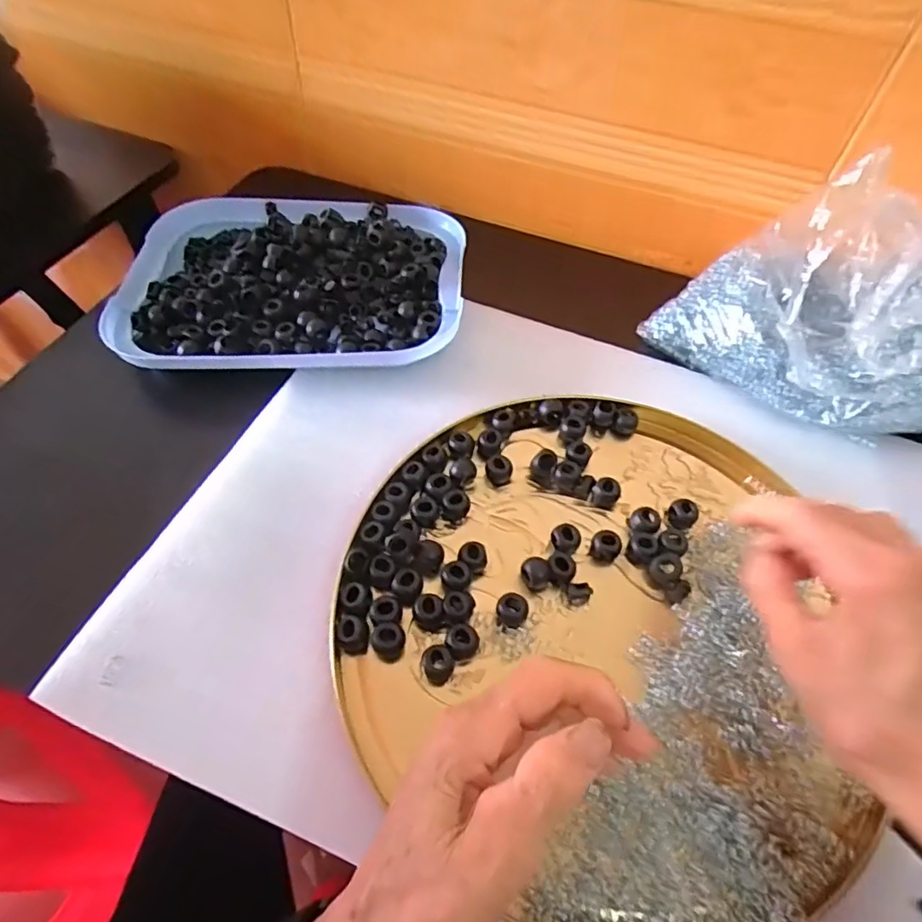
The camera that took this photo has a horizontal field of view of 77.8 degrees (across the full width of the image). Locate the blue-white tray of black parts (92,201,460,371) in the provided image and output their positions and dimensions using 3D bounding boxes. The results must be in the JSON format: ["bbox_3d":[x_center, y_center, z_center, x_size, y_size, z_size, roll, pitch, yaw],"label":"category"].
[{"bbox_3d":[-0.131,-0.148,0.459,0.265,0.039,0.198,-6,57,-6],"label":"blue-white tray of black parts"}]

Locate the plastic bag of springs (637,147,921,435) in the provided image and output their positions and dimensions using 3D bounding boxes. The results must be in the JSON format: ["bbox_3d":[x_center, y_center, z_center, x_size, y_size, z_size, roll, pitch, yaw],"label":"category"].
[{"bbox_3d":[0.266,-0.098,0.377,0.245,0.150,0.093,36,62,20],"label":"plastic bag of springs"}]

